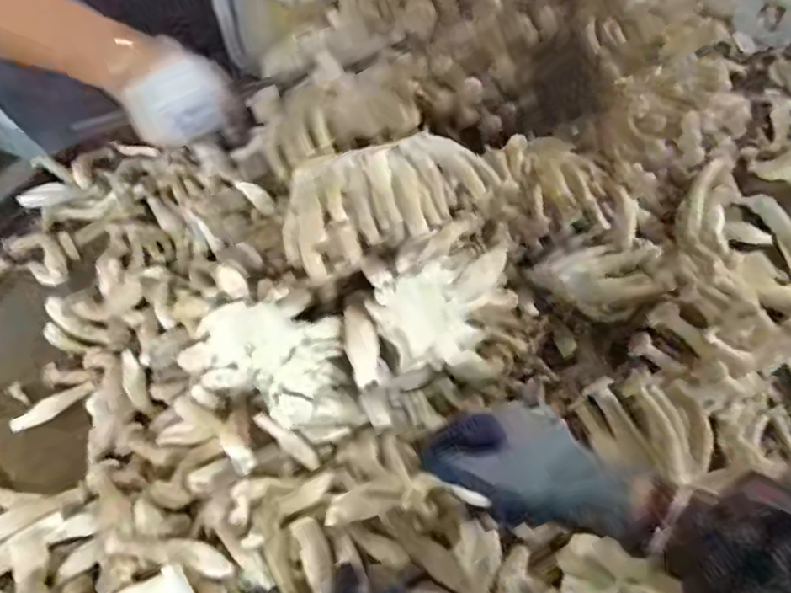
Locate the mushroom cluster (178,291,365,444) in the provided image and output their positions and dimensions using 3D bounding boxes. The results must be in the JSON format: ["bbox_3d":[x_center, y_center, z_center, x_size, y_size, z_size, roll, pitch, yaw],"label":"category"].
[{"bbox_3d":[-0.102,0.068,0.536,0.131,0.082,0.109,-20,64,-9],"label":"mushroom cluster"}]

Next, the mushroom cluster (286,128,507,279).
[{"bbox_3d":[-0.006,-0.079,0.539,0.176,0.089,0.076,-26,65,-12],"label":"mushroom cluster"}]

